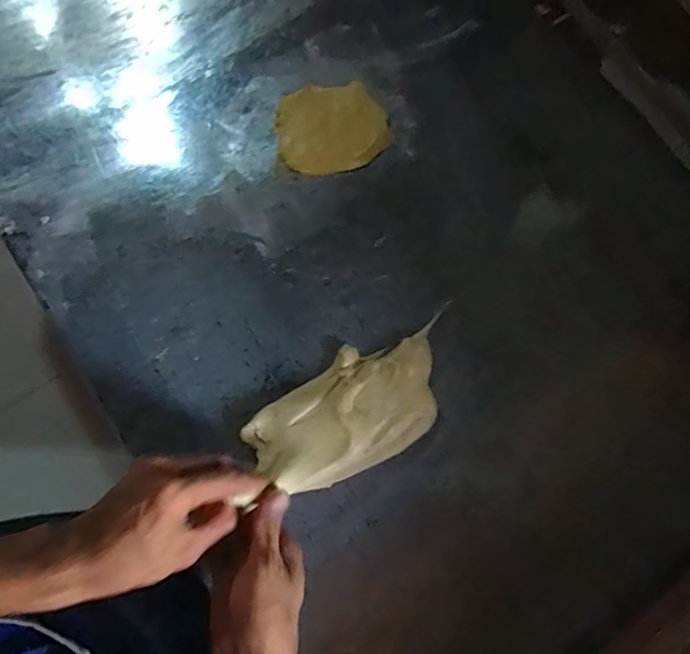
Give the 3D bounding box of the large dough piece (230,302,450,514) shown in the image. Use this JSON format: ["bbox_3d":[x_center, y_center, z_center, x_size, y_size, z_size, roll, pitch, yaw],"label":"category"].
[{"bbox_3d":[0.009,0.070,0.457,0.188,0.040,0.098,-23,73,-9],"label":"large dough piece"}]

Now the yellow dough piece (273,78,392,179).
[{"bbox_3d":[-0.013,-0.209,0.548,0.114,0.010,0.106,0,71,-1],"label":"yellow dough piece"}]

